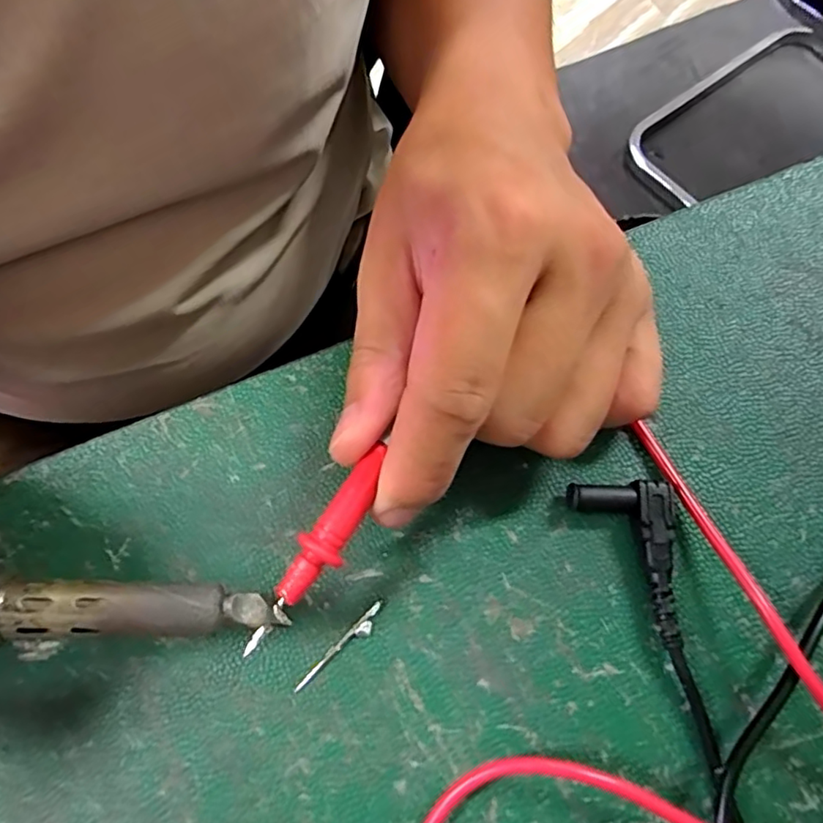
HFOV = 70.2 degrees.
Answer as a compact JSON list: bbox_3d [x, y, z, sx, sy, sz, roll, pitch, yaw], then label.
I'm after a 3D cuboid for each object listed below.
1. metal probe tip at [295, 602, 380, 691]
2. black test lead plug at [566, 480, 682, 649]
[{"bbox_3d":[-0.020,0.067,0.165,0.033,0.004,0.005,-43,78,-12],"label":"metal probe tip"},{"bbox_3d":[0.061,0.043,0.168,0.028,0.010,0.044,1,73,0],"label":"black test lead plug"}]

